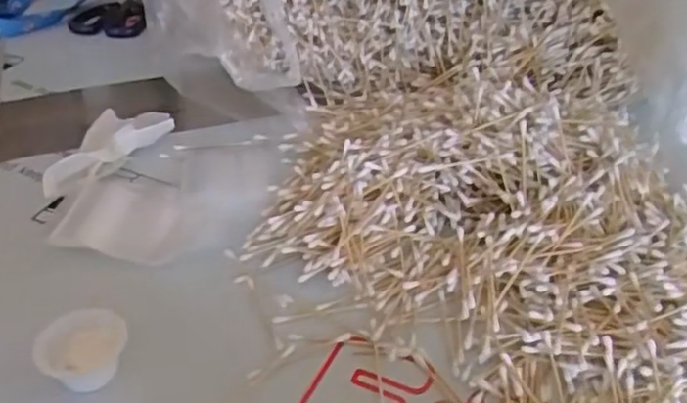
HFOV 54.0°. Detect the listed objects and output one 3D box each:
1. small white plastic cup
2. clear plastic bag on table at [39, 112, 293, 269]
[{"bbox_3d":[-0.165,0.095,0.429,0.053,0.025,0.045,-27,46,-29],"label":"small white plastic cup"},{"bbox_3d":[-0.153,-0.024,0.582,0.187,0.026,0.202,4,39,4],"label":"clear plastic bag on table"}]

